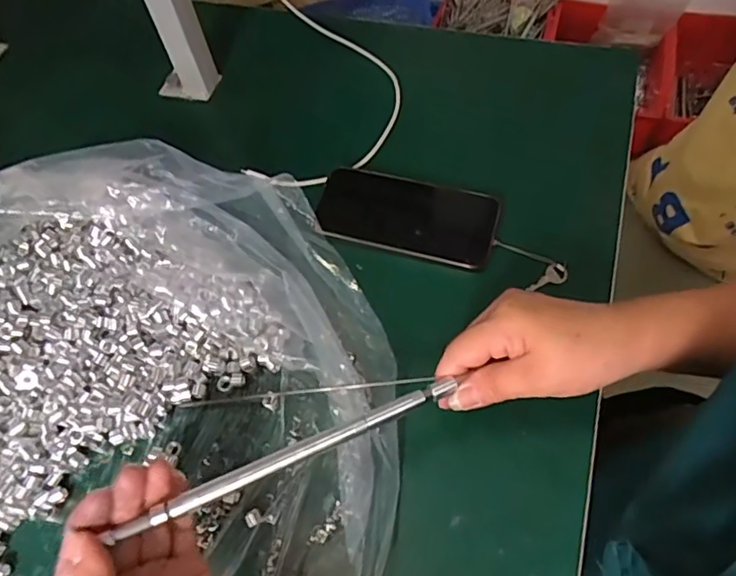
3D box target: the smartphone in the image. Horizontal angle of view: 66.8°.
[{"bbox_3d":[0.034,-0.068,0.499,0.158,0.005,0.078,11,62,11],"label":"smartphone"}]

